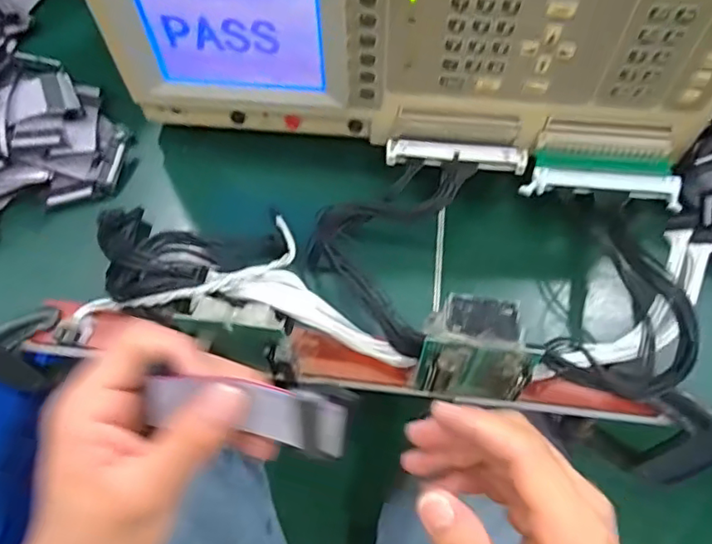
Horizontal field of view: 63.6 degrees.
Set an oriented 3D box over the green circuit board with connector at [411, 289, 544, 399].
[{"bbox_3d":[0.070,0.049,0.338,0.063,0.065,0.042,8,61,4],"label":"green circuit board with connector"}]

